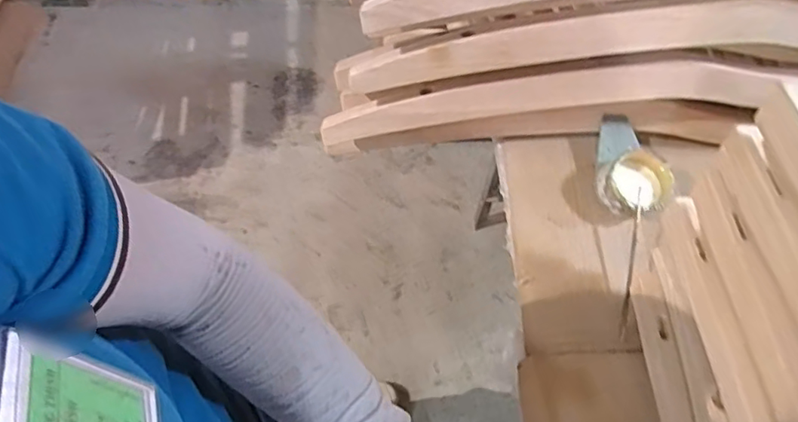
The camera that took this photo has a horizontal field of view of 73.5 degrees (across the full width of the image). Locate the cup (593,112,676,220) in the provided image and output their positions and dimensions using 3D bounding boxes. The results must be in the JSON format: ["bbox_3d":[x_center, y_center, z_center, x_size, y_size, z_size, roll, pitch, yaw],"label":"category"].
[{"bbox_3d":[0.299,-0.059,0.708,0.082,0.051,0.149,-11,60,-7],"label":"cup"}]

